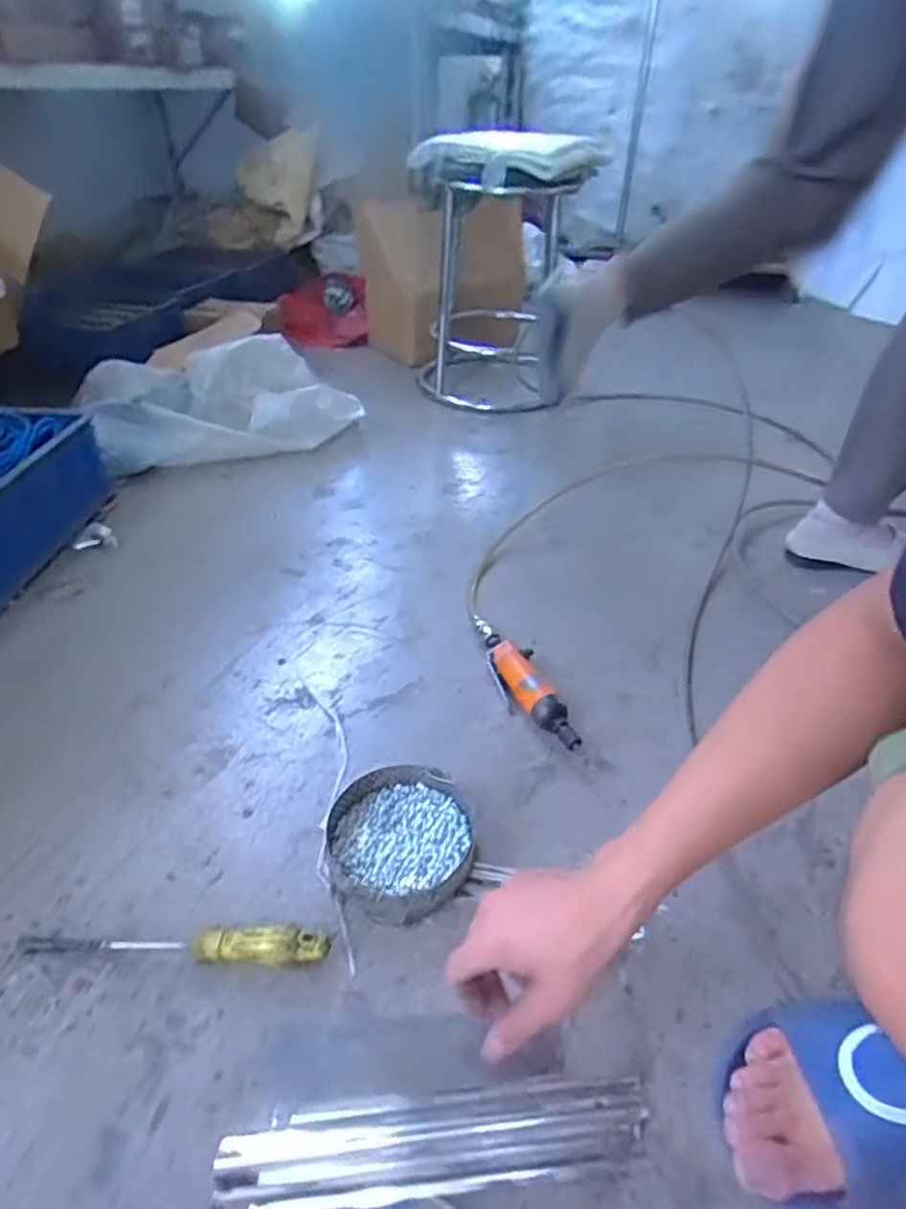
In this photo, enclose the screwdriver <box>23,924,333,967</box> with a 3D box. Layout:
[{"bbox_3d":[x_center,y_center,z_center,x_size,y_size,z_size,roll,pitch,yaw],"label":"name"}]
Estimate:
[{"bbox_3d":[-0.235,0.280,0.553,0.263,0.035,0.026,3,38,2],"label":"screwdriver"}]

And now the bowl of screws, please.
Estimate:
[{"bbox_3d":[-0.051,0.224,0.638,0.135,0.033,0.144,1,38,-1],"label":"bowl of screws"}]

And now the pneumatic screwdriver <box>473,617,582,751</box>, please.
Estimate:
[{"bbox_3d":[0.078,0.083,0.804,0.054,0.043,0.239,-11,40,-16],"label":"pneumatic screwdriver"}]

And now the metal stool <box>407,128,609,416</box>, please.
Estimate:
[{"bbox_3d":[0.103,-0.730,1.454,0.356,0.486,0.325,3,38,1],"label":"metal stool"}]

